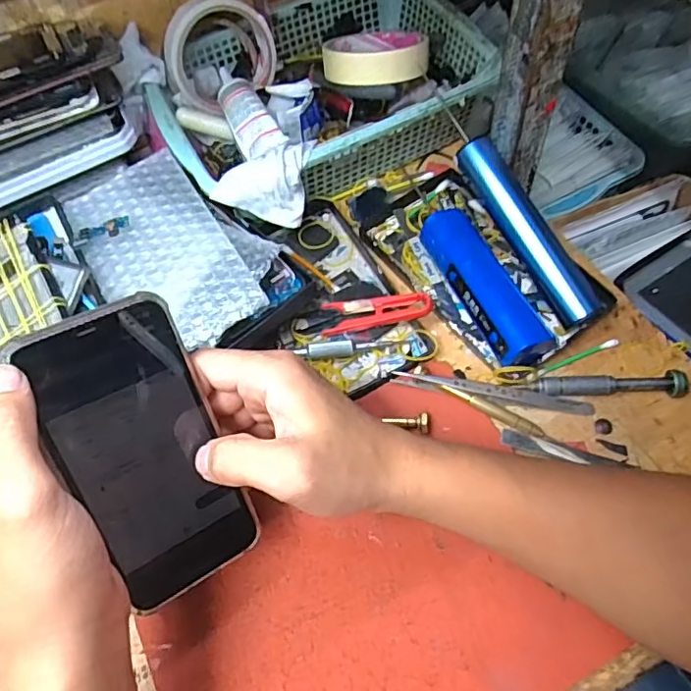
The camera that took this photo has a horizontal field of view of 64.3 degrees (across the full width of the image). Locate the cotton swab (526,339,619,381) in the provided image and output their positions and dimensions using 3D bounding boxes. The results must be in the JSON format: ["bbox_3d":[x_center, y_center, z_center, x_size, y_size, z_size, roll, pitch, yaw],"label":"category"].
[{"bbox_3d":[0.162,0.009,0.390,0.073,0.006,0.007,-21,62,-6],"label":"cotton swab"}]

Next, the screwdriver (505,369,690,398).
[{"bbox_3d":[0.171,0.026,0.373,0.113,0.019,0.014,0,62,5],"label":"screwdriver"}]

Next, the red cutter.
[{"bbox_3d":[0.023,-0.025,0.410,0.081,0.012,0.024,-10,63,11],"label":"red cutter"}]

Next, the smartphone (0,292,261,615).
[{"bbox_3d":[-0.096,0.055,0.274,0.069,0.005,0.151,-27,109,-26],"label":"smartphone"}]

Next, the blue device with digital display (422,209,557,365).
[{"bbox_3d":[0.100,-0.043,0.406,0.039,0.034,0.131,-25,62,-8],"label":"blue device with digital display"}]

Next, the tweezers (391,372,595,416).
[{"bbox_3d":[0.099,0.030,0.371,0.132,0.014,0.011,7,63,10],"label":"tweezers"}]

